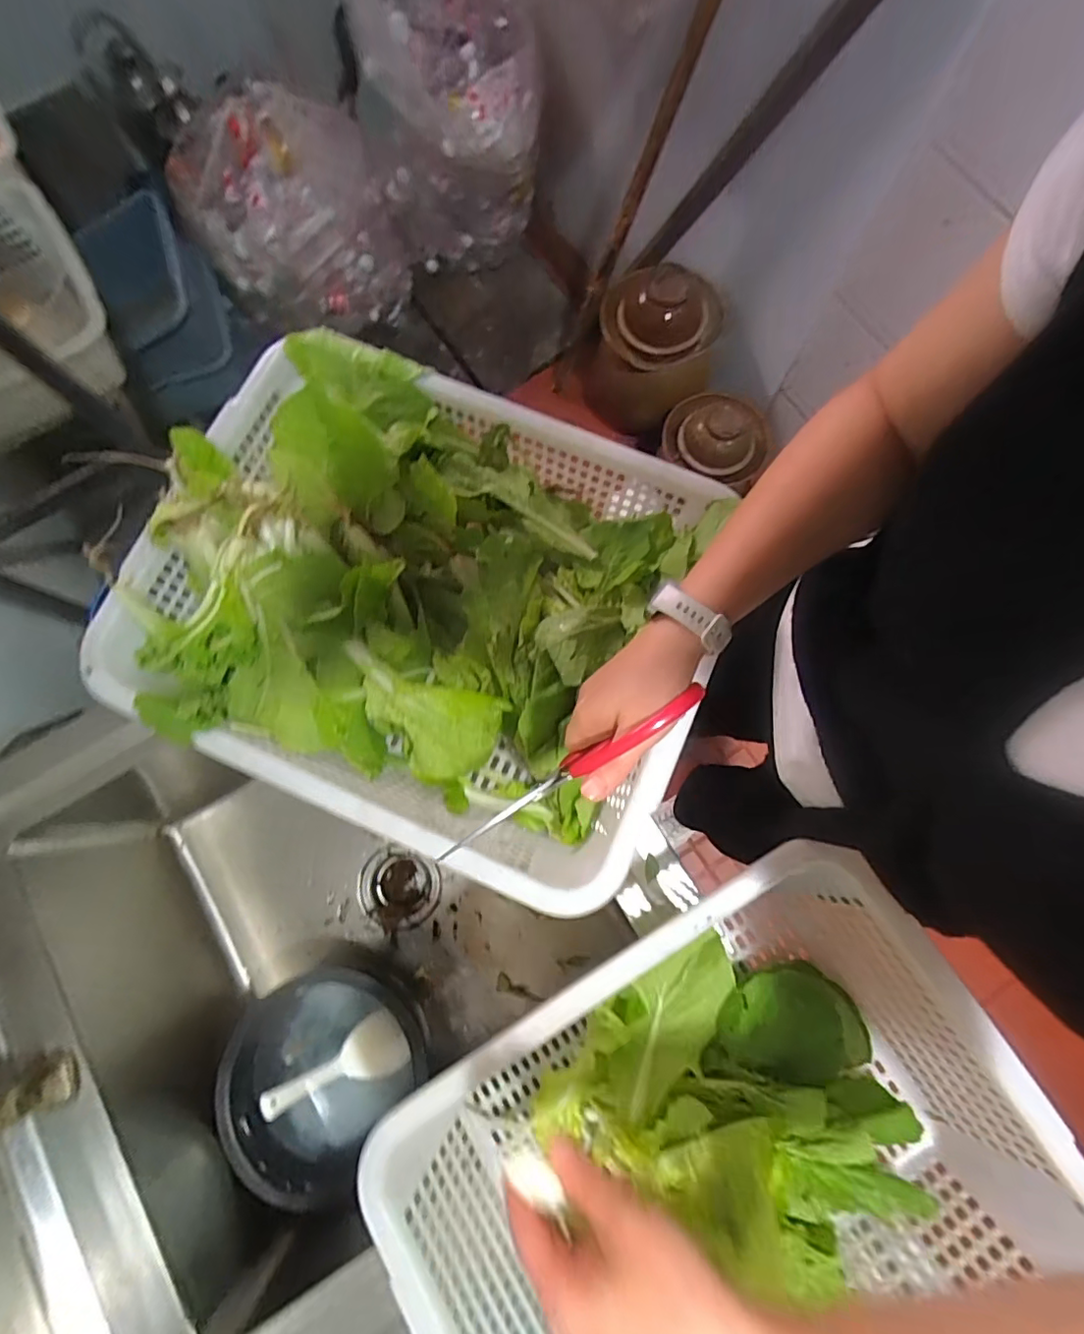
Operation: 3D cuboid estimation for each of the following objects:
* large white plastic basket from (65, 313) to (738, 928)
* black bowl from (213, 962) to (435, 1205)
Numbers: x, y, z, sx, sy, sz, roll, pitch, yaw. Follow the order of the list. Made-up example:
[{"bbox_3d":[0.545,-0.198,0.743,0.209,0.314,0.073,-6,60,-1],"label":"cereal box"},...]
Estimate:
[{"bbox_3d":[-0.100,-0.056,0.501,0.451,0.129,0.368,23,79,6],"label":"large white plastic basket"},{"bbox_3d":[-0.253,0.470,0.667,0.212,0.097,0.221,35,80,9],"label":"black bowl"}]

